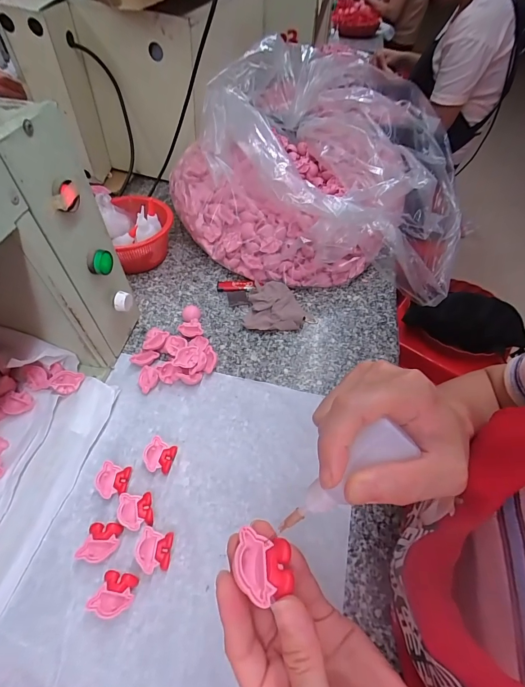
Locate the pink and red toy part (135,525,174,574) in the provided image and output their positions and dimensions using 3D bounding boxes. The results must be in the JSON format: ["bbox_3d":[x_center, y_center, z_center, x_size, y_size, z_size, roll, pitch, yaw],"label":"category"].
[{"bbox_3d":[-0.104,0.202,0.329,0.032,0.017,0.036,10,52,5],"label":"pink and red toy part"}]

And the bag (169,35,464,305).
[{"bbox_3d":[0.161,-0.372,0.656,0.478,0.244,0.618,19,54,12],"label":"bag"}]

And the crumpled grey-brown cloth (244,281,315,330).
[{"bbox_3d":[0.028,-0.055,0.523,0.103,0.026,0.088,10,52,6],"label":"crumpled grey-brown cloth"}]

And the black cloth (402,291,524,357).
[{"bbox_3d":[0.461,-0.055,0.760,0.249,0.075,0.109,12,53,7],"label":"black cloth"}]

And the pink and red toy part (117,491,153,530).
[{"bbox_3d":[-0.130,0.174,0.349,0.034,0.016,0.034,-3,52,-5],"label":"pink and red toy part"}]

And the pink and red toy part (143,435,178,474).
[{"bbox_3d":[-0.116,0.129,0.383,0.032,0.017,0.035,19,54,12],"label":"pink and red toy part"}]

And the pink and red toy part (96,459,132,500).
[{"bbox_3d":[-0.161,0.149,0.365,0.033,0.016,0.034,7,52,3],"label":"pink and red toy part"}]

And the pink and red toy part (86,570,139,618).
[{"bbox_3d":[-0.133,0.227,0.306,0.032,0.015,0.034,17,53,11],"label":"pink and red toy part"}]

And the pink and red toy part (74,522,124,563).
[{"bbox_3d":[-0.157,0.195,0.331,0.034,0.015,0.034,9,52,4],"label":"pink and red toy part"}]

